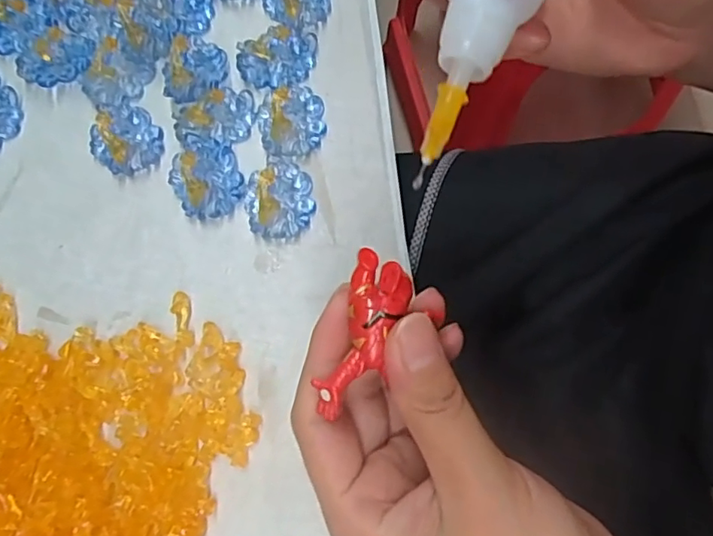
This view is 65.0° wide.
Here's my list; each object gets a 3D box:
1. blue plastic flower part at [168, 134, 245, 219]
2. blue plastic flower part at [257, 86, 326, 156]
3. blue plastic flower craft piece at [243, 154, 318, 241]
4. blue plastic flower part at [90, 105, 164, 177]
[{"bbox_3d":[-0.067,-0.041,0.248,0.029,0.013,0.037,-23,76,-4],"label":"blue plastic flower part"},{"bbox_3d":[-0.030,-0.068,0.257,0.030,0.004,0.035,-6,75,0],"label":"blue plastic flower part"},{"bbox_3d":[-0.034,-0.031,0.246,0.029,0.007,0.037,-9,75,0],"label":"blue plastic flower craft piece"},{"bbox_3d":[-0.107,-0.061,0.256,0.030,0.010,0.037,-44,78,-9],"label":"blue plastic flower part"}]

